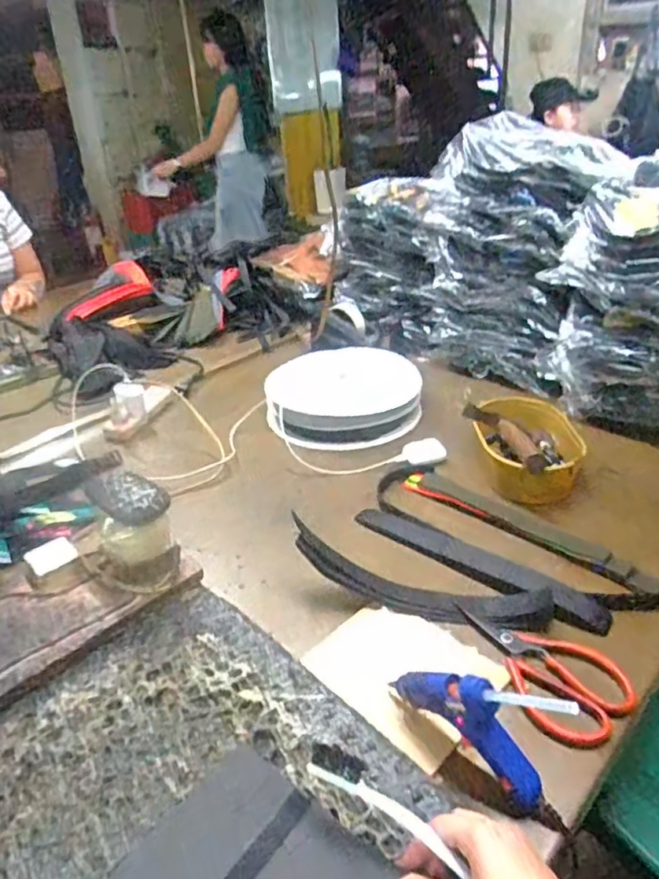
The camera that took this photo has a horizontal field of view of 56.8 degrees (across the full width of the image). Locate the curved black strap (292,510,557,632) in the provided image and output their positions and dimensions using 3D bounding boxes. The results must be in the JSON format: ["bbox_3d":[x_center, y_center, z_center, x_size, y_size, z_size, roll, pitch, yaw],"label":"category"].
[{"bbox_3d":[0.089,0.149,0.631,0.276,0.058,0.044,14,35,7],"label":"curved black strap"}]

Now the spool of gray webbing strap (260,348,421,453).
[{"bbox_3d":[0.023,-0.085,1.017,0.252,0.058,0.262,-3,30,2],"label":"spool of gray webbing strap"}]

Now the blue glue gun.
[{"bbox_3d":[0.109,0.209,0.466,0.023,0.133,0.140,-29,38,-36],"label":"blue glue gun"}]

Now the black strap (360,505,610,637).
[{"bbox_3d":[0.156,0.133,0.687,0.303,0.023,0.041,19,37,35],"label":"black strap"}]

